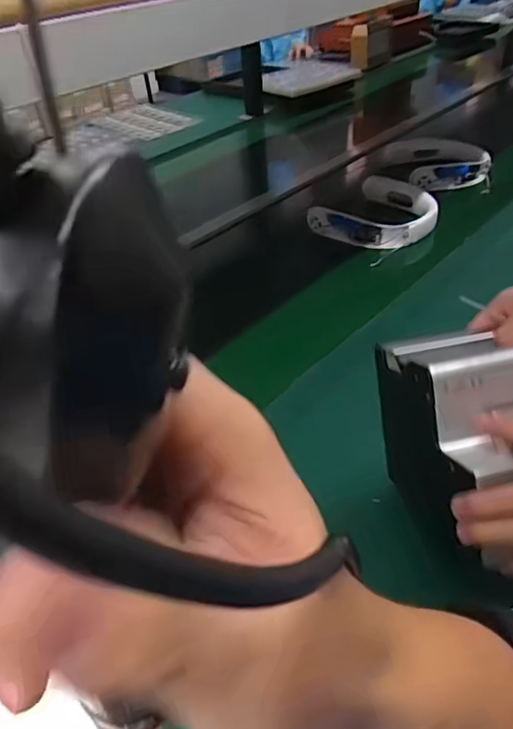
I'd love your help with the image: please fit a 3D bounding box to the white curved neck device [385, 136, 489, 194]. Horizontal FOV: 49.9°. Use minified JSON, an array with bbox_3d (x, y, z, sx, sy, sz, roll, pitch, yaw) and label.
[{"bbox_3d":[0.431,-0.481,1.333,0.220,0.077,0.229,-9,40,-5],"label":"white curved neck device"}]

